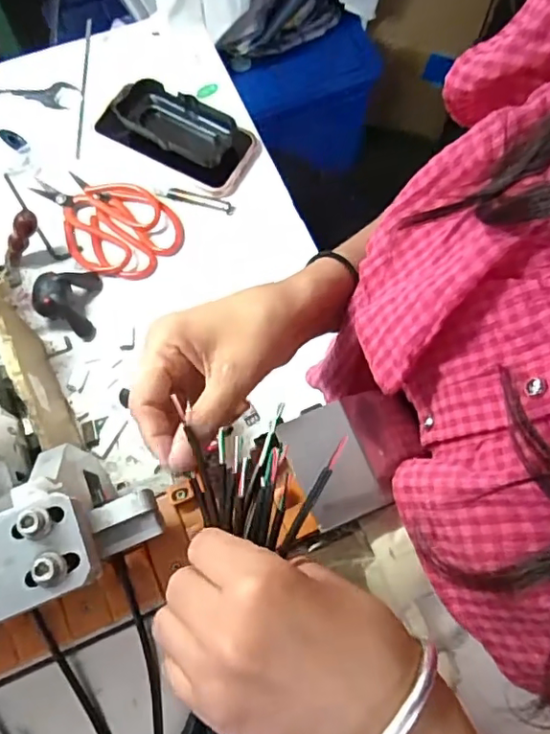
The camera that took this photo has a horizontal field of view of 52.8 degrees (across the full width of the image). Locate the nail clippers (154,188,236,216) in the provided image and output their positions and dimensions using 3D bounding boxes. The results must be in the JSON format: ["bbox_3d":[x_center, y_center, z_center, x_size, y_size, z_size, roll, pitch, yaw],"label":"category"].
[{"bbox_3d":[-0.074,-0.156,0.517,0.075,0.012,0.010,14,72,3],"label":"nail clippers"}]

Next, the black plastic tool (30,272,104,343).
[{"bbox_3d":[-0.174,-0.058,0.464,0.040,0.047,0.060,1,72,-1],"label":"black plastic tool"}]

